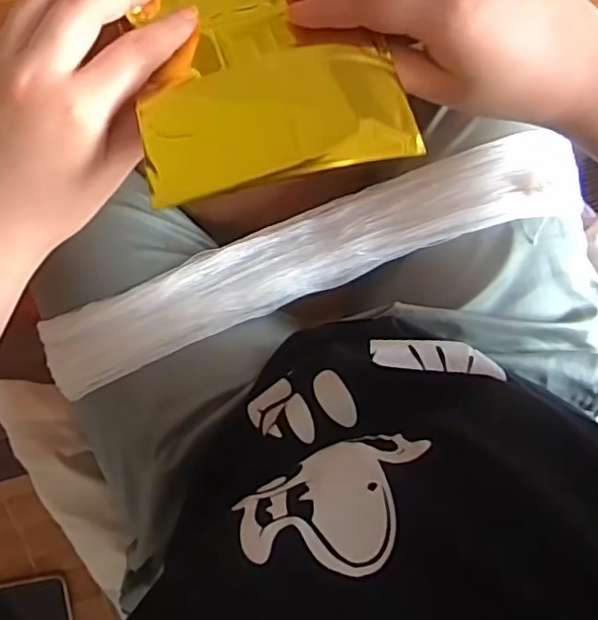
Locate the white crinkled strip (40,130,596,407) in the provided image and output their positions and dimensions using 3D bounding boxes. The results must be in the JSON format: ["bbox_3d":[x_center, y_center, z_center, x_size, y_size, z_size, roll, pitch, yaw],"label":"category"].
[{"bbox_3d":[0.006,-0.039,0.553,0.489,0.064,0.085,-20,96,0],"label":"white crinkled strip"}]

